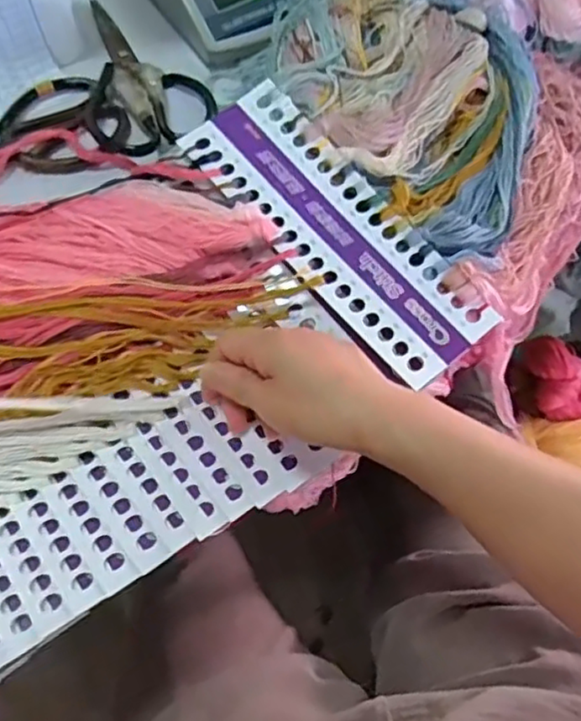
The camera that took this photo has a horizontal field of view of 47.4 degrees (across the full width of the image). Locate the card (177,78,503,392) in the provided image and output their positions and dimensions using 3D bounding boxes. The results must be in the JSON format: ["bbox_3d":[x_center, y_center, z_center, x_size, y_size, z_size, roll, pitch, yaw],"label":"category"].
[{"bbox_3d":[0.030,-0.091,0.452,0.081,0.008,0.237,-37,77,-16],"label":"card"}]

